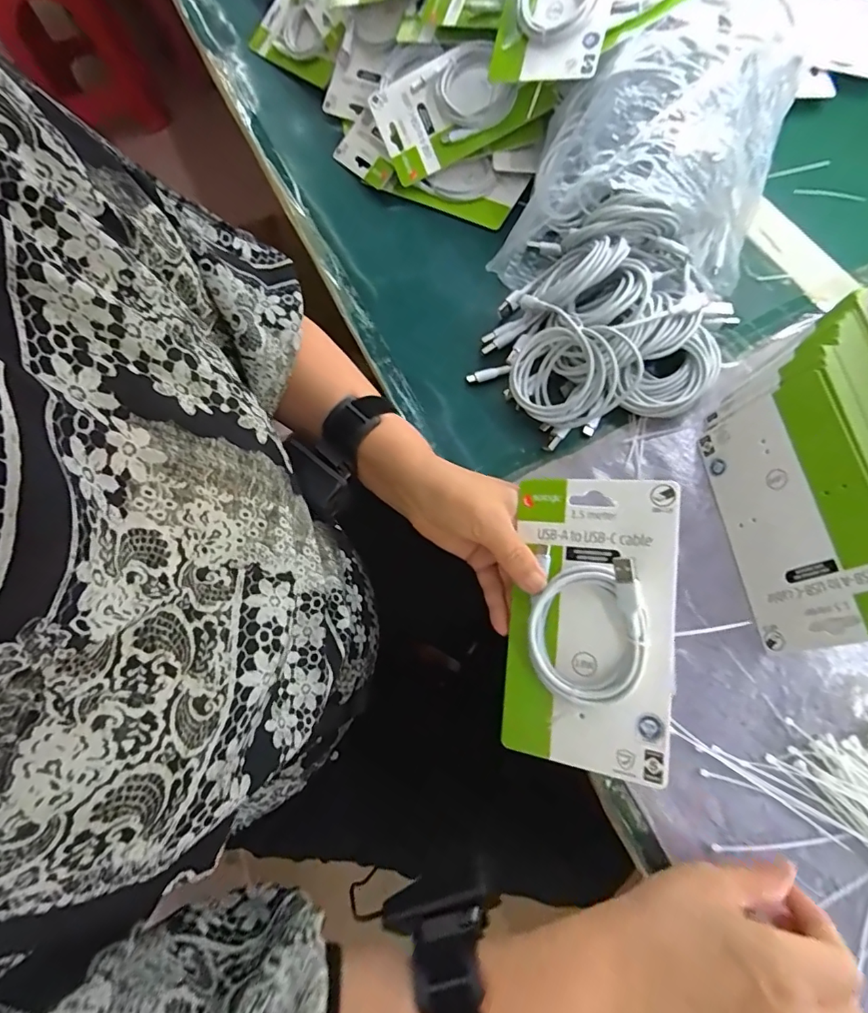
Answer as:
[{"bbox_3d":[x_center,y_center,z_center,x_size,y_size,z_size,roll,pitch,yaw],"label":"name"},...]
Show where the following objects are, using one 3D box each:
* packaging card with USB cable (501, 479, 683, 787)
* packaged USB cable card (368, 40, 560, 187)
[{"bbox_3d":[0.095,0.072,0.315,0.101,0.026,0.177,3,85,26],"label":"packaging card with USB cable"},{"bbox_3d":[0.028,-0.417,0.522,0.176,0.019,0.099,-12,100,16],"label":"packaged USB cable card"}]

